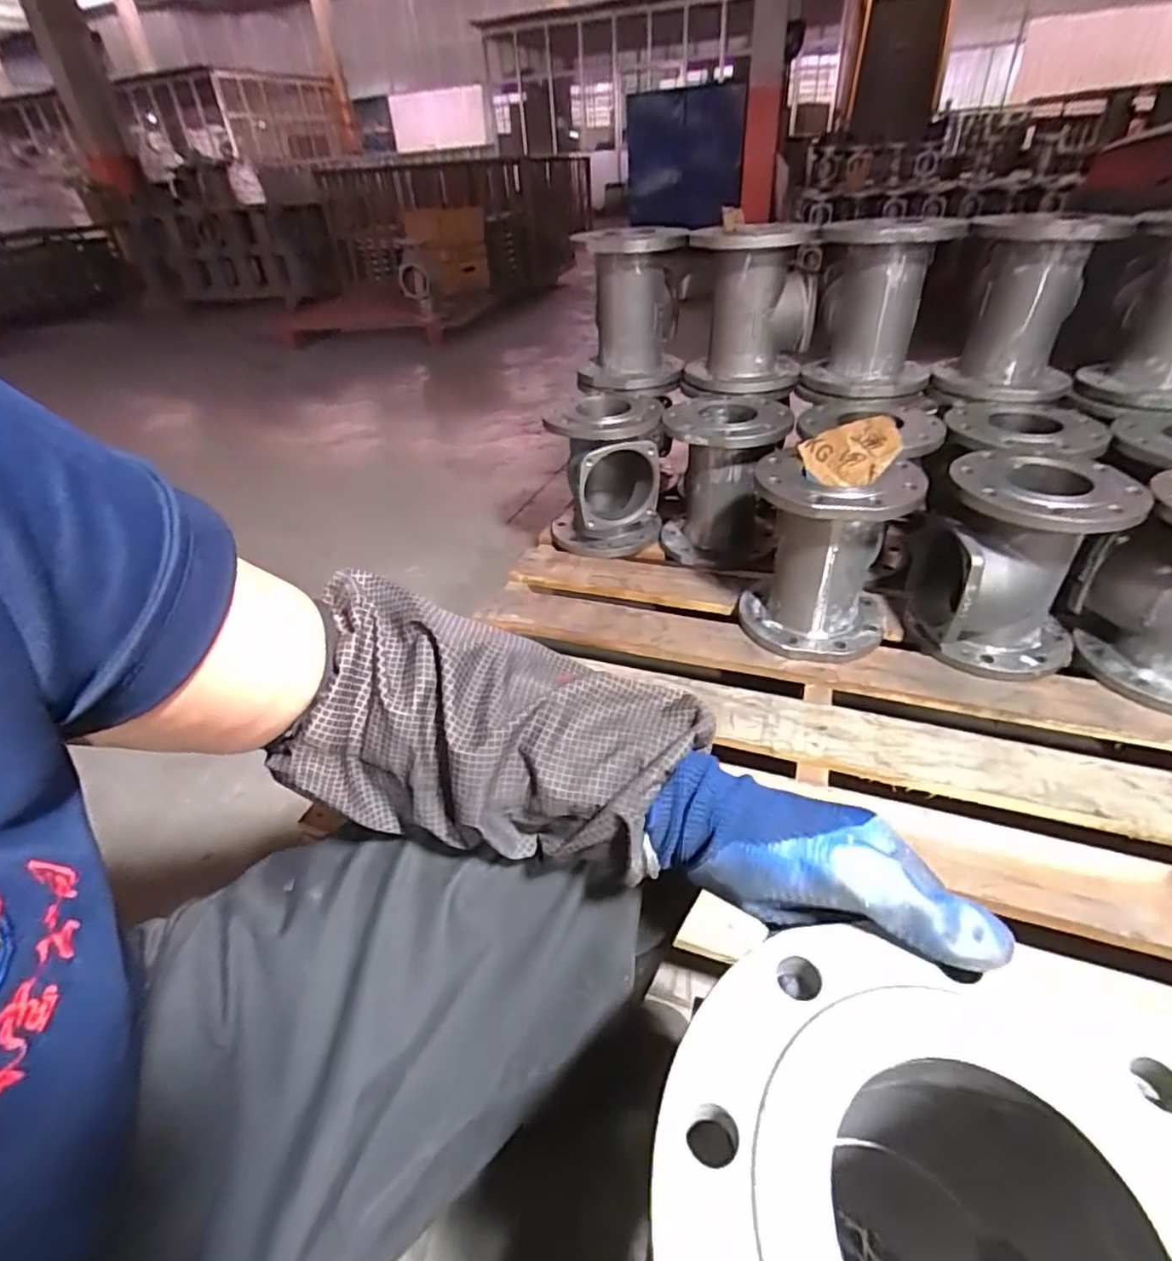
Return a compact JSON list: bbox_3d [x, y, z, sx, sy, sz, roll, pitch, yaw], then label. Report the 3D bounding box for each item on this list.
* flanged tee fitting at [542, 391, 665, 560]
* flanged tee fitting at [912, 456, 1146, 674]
[{"bbox_3d":[0.035,-0.276,1.156,0.204,0.258,0.214,-2,37,2],"label":"flanged tee fitting"},{"bbox_3d":[0.570,-0.090,0.842,0.197,0.244,0.190,3,38,9],"label":"flanged tee fitting"}]

